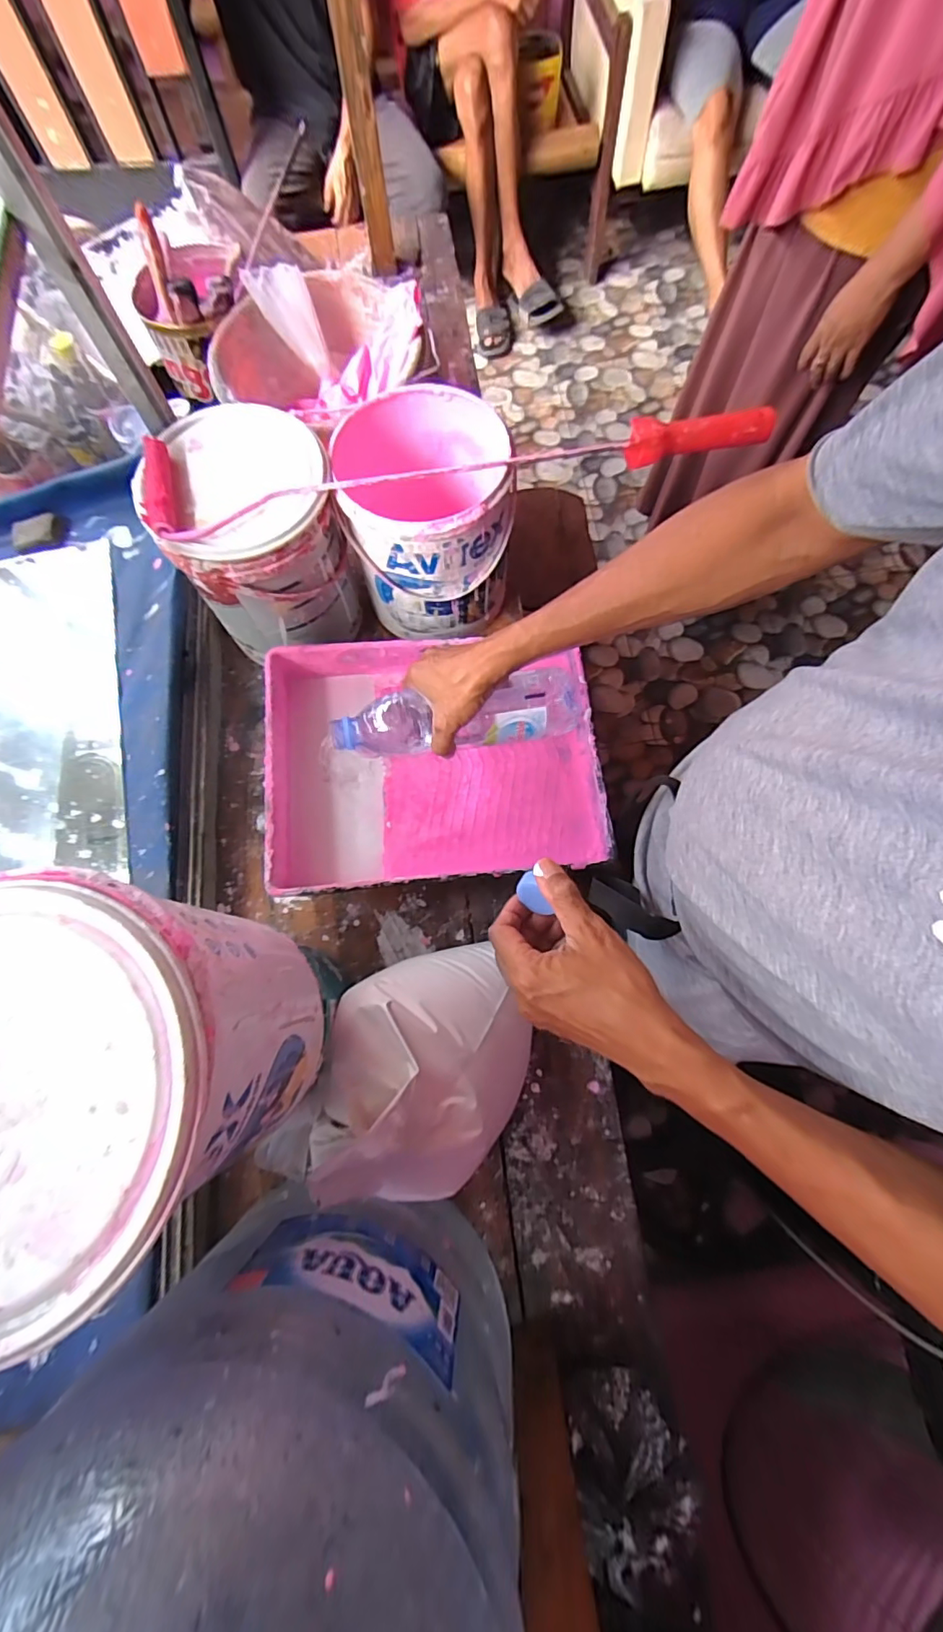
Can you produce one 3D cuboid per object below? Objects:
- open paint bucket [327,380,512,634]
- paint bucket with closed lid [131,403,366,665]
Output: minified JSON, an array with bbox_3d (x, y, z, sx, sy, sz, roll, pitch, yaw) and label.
[{"bbox_3d":[-0.047,-0.331,0.602,0.173,0.179,0.178,-11,74,-2],"label":"open paint bucket"},{"bbox_3d":[-0.224,-0.291,0.587,0.167,0.201,0.162,0,74,1],"label":"paint bucket with closed lid"}]

